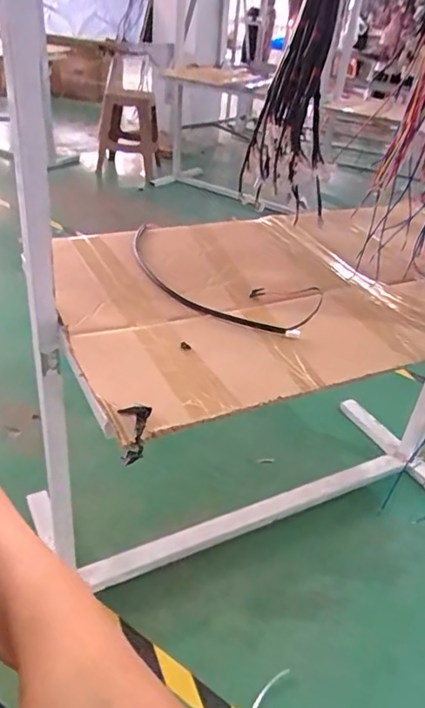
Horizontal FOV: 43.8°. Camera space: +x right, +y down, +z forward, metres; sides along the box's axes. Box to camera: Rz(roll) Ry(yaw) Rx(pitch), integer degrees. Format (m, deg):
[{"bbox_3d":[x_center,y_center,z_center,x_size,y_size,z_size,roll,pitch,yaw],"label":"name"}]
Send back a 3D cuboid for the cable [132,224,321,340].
[{"bbox_3d":[-0.009,-0.120,0.824,0.365,0.029,0.150,26,38,28],"label":"cable"}]

